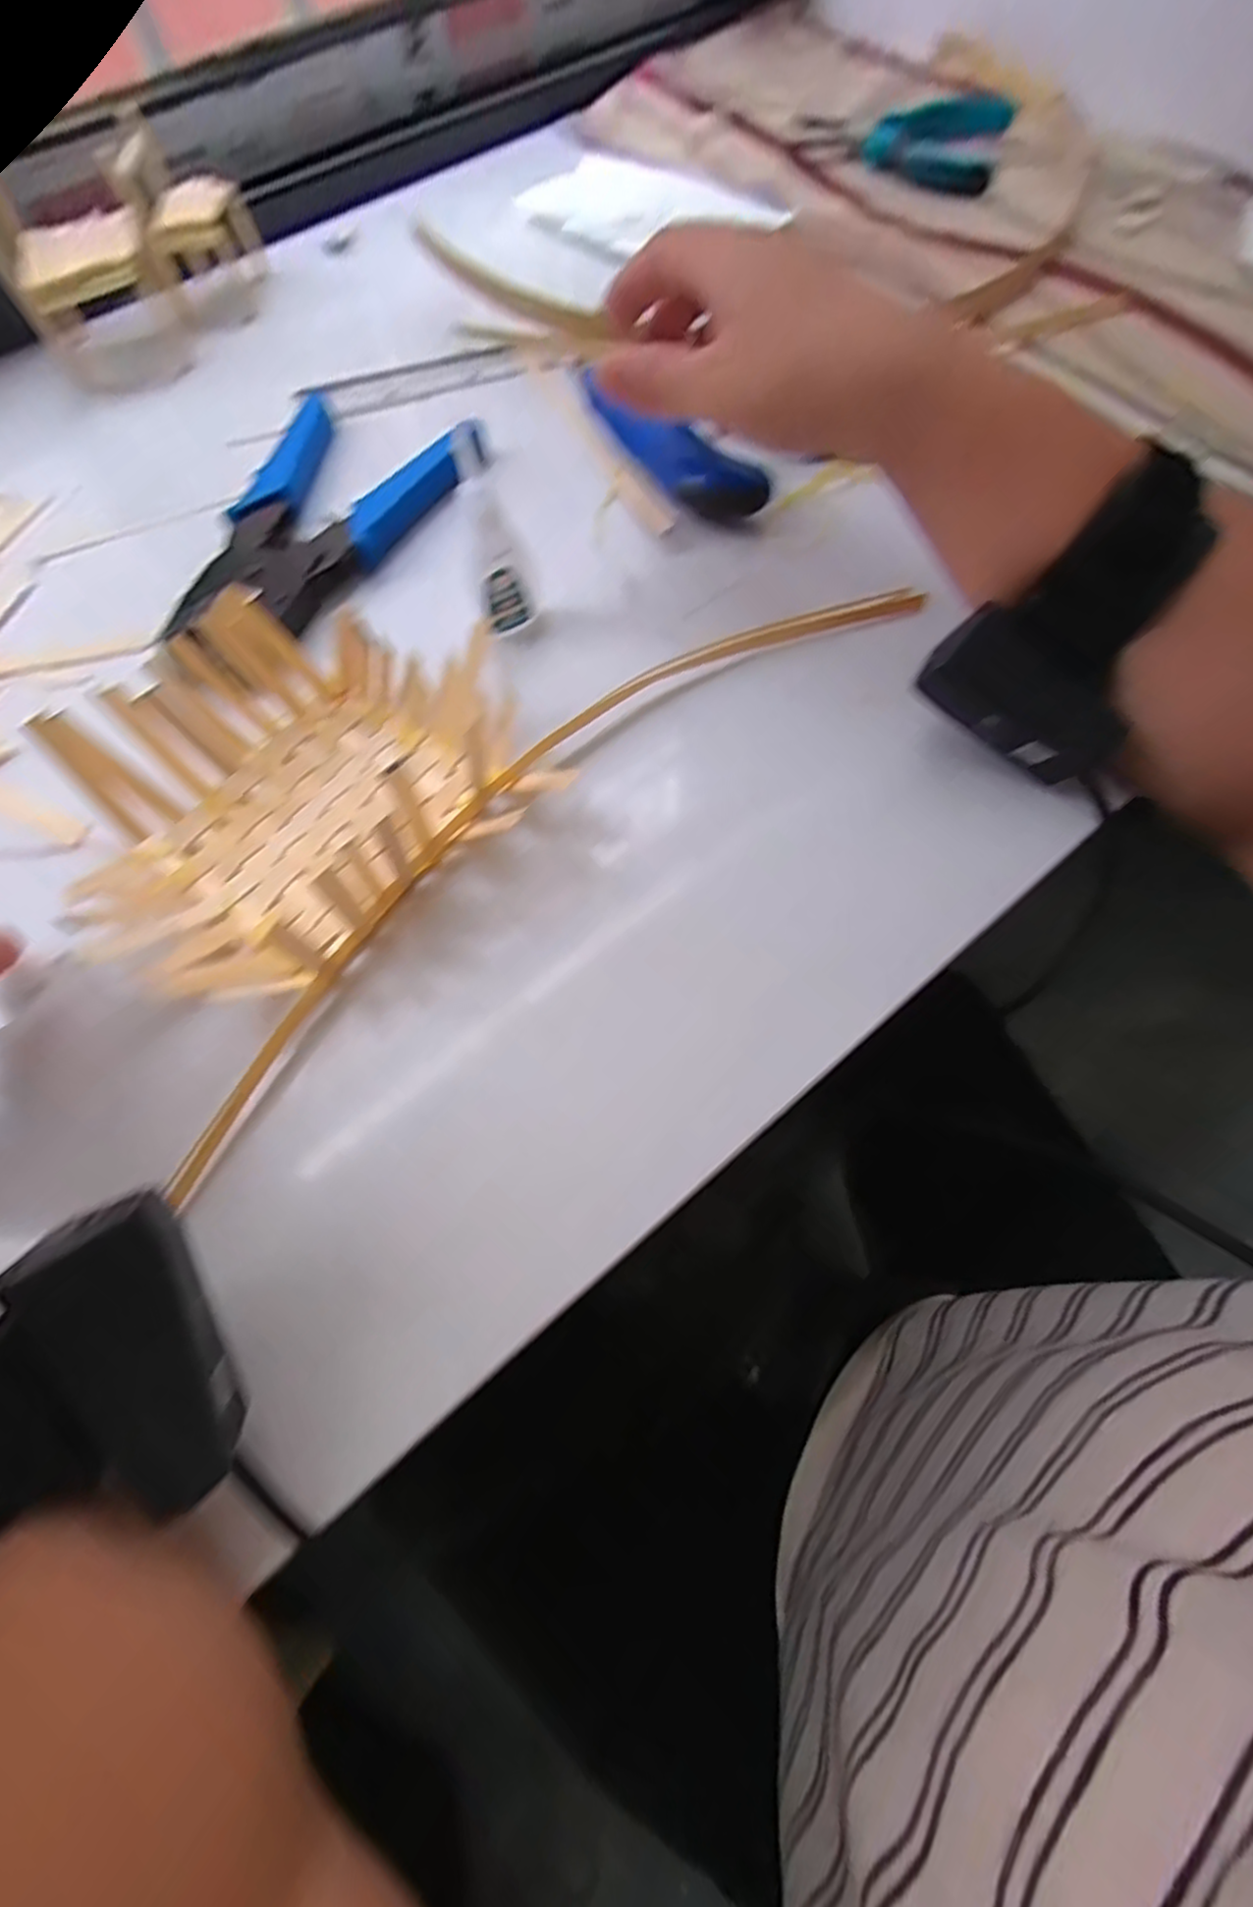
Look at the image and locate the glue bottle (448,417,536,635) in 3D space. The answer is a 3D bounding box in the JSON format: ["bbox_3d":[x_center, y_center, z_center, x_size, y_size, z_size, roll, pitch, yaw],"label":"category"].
[{"bbox_3d":[-0.055,-0.170,0.287,0.020,0.076,0.023,-13,68,-3],"label":"glue bottle"}]

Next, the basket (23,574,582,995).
[{"bbox_3d":[-0.129,-0.064,0.264,0.130,0.045,0.171,42,75,17],"label":"basket"}]

